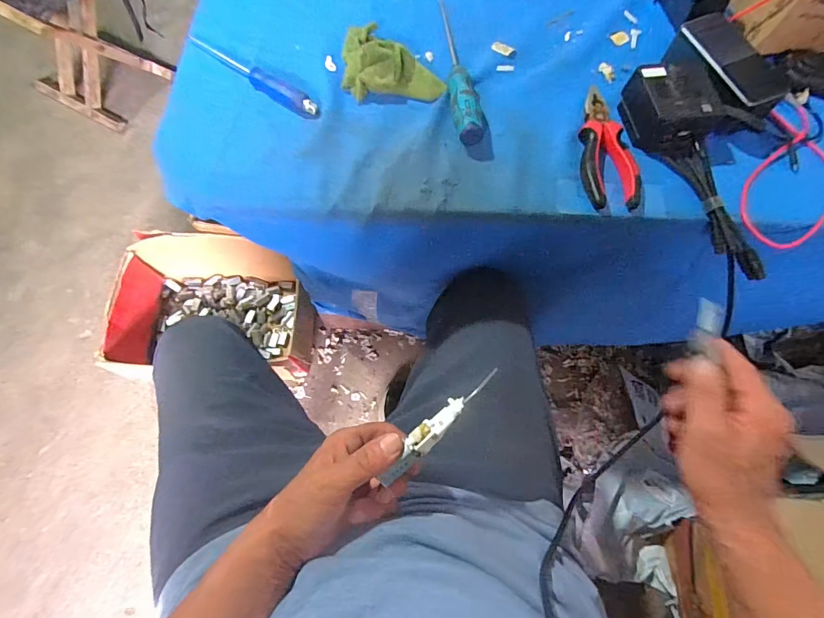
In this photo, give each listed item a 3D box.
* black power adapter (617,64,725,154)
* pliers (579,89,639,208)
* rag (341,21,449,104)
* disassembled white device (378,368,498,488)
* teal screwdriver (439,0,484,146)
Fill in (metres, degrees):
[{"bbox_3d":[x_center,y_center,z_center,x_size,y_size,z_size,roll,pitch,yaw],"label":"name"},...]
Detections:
[{"bbox_3d":[0.279,-0.220,0.452,0.075,0.050,0.092,-18,71,-9],"label":"black power adapter"},{"bbox_3d":[0.205,-0.175,0.449,0.057,0.018,0.147,-4,69,-4],"label":"pliers"},{"bbox_3d":[-0.022,-0.293,0.471,0.117,0.041,0.110,-3,69,-3],"label":"rag"},{"bbox_3d":[0.020,0.087,0.313,0.114,0.011,0.018,-45,76,-2],"label":"disassembled white device"},{"bbox_3d":[0.058,-0.287,0.479,0.036,0.029,0.238,-1,69,-3],"label":"teal screwdriver"}]

